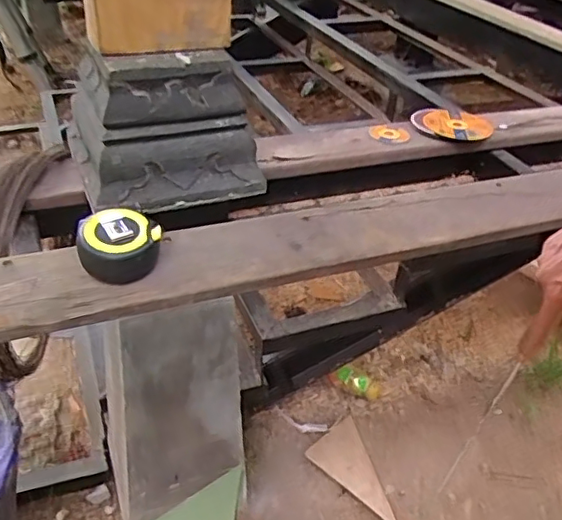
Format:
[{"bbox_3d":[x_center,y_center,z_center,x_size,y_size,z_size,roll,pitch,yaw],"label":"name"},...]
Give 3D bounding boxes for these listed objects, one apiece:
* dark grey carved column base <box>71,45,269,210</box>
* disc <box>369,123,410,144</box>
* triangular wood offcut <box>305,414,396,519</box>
[{"bbox_3d":[-0.143,-0.170,0.689,0.185,0.151,0.161,-14,39,-24],"label":"dark grey carved column base"},{"bbox_3d":[0.161,-0.189,0.883,0.058,0.009,0.051,-8,37,-16],"label":"disc"},{"bbox_3d":[0.127,0.410,1.161,0.120,0.014,0.244,0,36,-17],"label":"triangular wood offcut"}]

